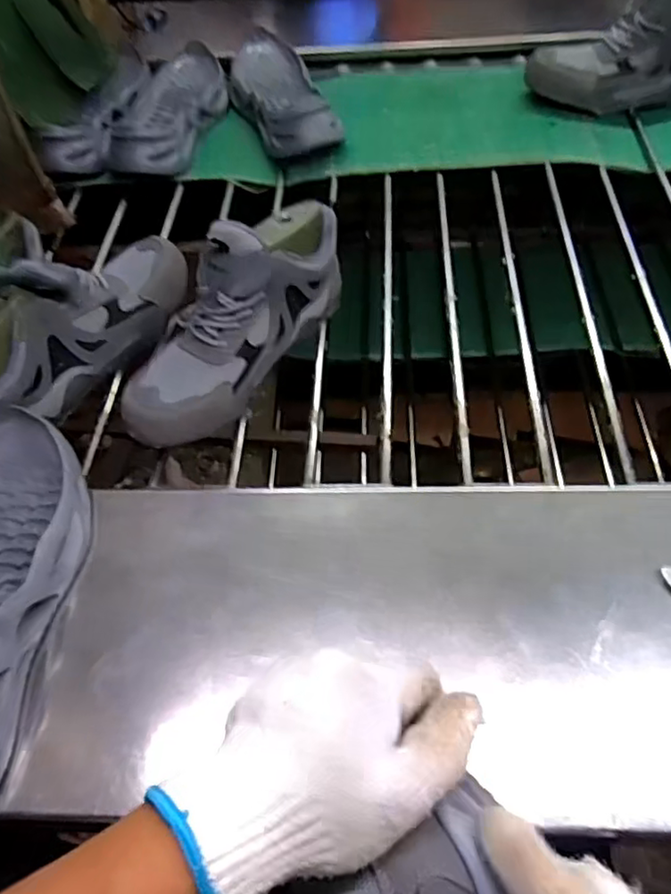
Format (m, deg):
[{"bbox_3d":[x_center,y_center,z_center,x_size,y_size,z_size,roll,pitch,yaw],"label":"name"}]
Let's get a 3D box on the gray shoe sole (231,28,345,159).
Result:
[{"bbox_3d":[-0.093,-0.544,0.942,0.108,0.060,0.331,-17,56,-9],"label":"gray shoe sole"}]

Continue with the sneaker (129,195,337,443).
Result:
[{"bbox_3d":[-0.092,-0.123,0.589,0.093,0.150,0.287,32,76,23],"label":"sneaker"}]

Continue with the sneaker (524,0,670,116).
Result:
[{"bbox_3d":[0.413,-0.544,0.839,0.267,0.140,0.093,-2,55,2],"label":"sneaker"}]

